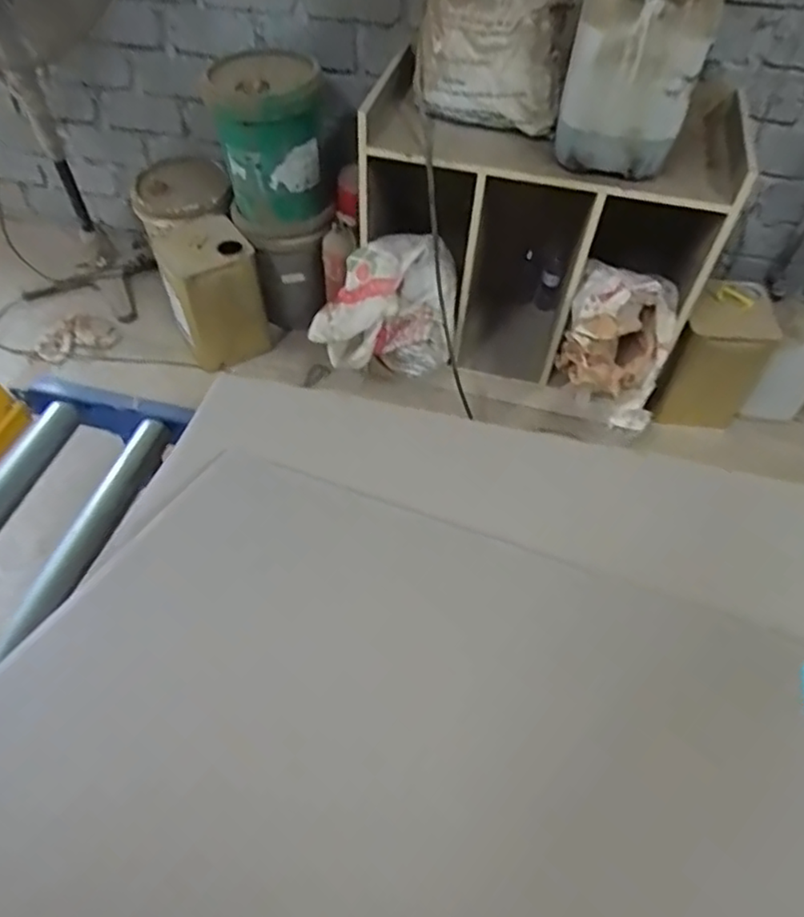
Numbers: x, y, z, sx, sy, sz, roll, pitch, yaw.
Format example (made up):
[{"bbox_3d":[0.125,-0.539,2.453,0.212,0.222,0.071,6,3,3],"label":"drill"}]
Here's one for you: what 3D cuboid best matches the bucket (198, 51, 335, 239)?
[{"bbox_3d":[-0.351,-0.853,1.745,0.299,0.396,0.269,-7,52,-8],"label":"bucket"}]

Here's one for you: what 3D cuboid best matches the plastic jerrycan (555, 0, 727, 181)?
[{"bbox_3d":[0.471,-0.798,1.308,0.240,0.386,0.256,12,52,8],"label":"plastic jerrycan"}]

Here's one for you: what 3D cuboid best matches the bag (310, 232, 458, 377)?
[{"bbox_3d":[-0.054,-0.394,1.749,0.383,0.369,0.200,-4,51,-5],"label":"bag"}]

